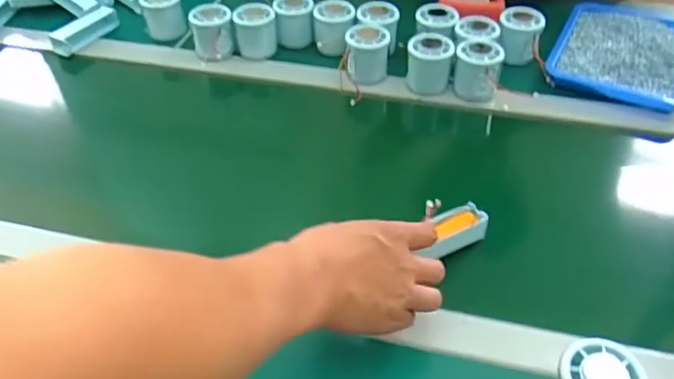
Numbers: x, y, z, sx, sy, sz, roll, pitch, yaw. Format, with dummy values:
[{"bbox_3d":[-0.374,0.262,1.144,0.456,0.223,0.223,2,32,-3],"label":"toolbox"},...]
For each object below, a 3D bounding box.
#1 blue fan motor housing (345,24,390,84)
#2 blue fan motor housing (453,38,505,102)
[{"bbox_3d":[0.040,-0.178,0.748,0.056,0.059,0.064,3,45,4],"label":"blue fan motor housing"},{"bbox_3d":[0.177,-0.151,0.718,0.056,0.059,0.057,11,46,12],"label":"blue fan motor housing"}]

